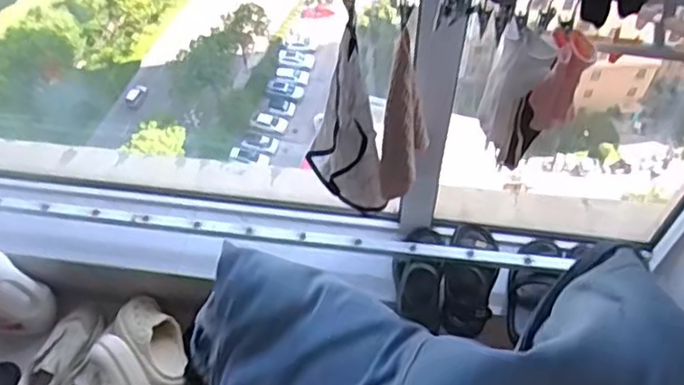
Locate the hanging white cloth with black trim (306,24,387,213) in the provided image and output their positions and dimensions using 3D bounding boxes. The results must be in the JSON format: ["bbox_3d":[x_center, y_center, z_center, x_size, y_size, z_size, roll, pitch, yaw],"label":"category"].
[{"bbox_3d":[0.009,-0.095,1.072,0.124,0.386,0.053,-2,55,-1],"label":"hanging white cloth with black trim"}]

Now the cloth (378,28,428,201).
[{"bbox_3d":[0.104,-0.119,1.050,0.070,0.317,0.098,7,56,6],"label":"cloth"}]

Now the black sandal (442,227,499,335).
[{"bbox_3d":[0.289,0.177,1.434,0.112,0.061,0.275,13,57,10],"label":"black sandal"}]

